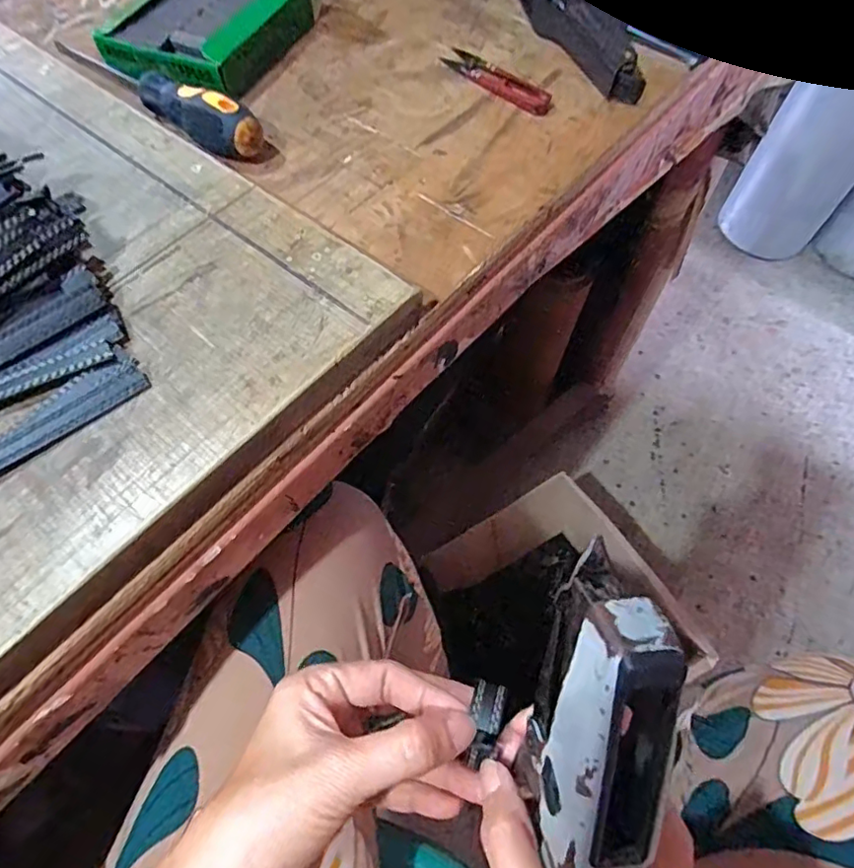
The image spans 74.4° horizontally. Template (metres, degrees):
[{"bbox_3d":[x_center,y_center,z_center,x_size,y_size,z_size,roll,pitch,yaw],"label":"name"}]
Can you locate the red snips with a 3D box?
[{"bbox_3d":[0.052,-0.261,0.412,0.025,0.006,0.101,-39,67,-17],"label":"red snips"}]

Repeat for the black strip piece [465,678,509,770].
[{"bbox_3d":[0.025,0.123,0.239,0.013,0.010,0.033,14,66,9],"label":"black strip piece"}]

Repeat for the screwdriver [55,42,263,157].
[{"bbox_3d":[-0.180,-0.230,0.378,0.171,0.026,0.027,33,67,17],"label":"screwdriver"}]

